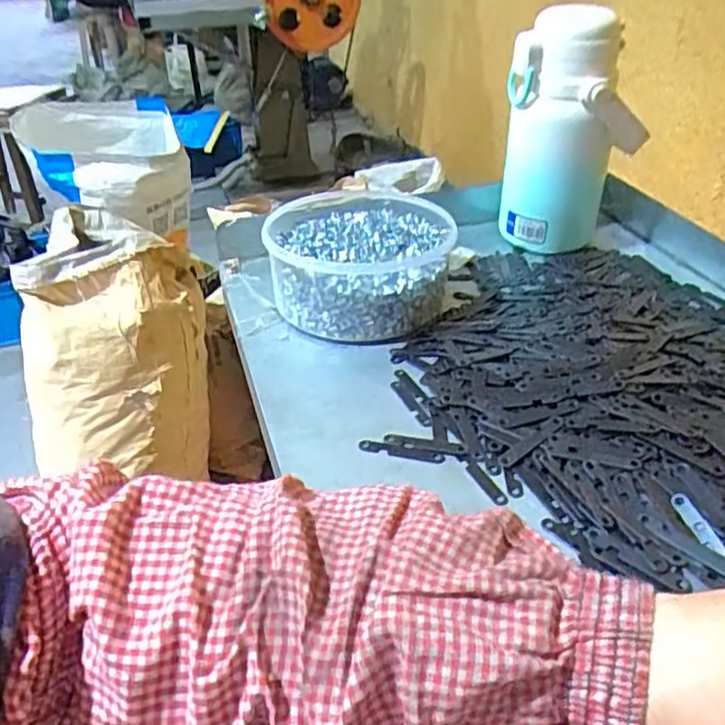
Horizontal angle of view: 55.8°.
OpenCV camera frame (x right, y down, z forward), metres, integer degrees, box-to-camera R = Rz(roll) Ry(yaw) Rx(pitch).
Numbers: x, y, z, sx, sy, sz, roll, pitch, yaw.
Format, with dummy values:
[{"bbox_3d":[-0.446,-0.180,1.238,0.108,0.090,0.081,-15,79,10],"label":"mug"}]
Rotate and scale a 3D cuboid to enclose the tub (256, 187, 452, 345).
[{"bbox_3d":[-0.003,-0.087,0.572,0.148,0.063,0.160,-2,34,2],"label":"tub"}]

